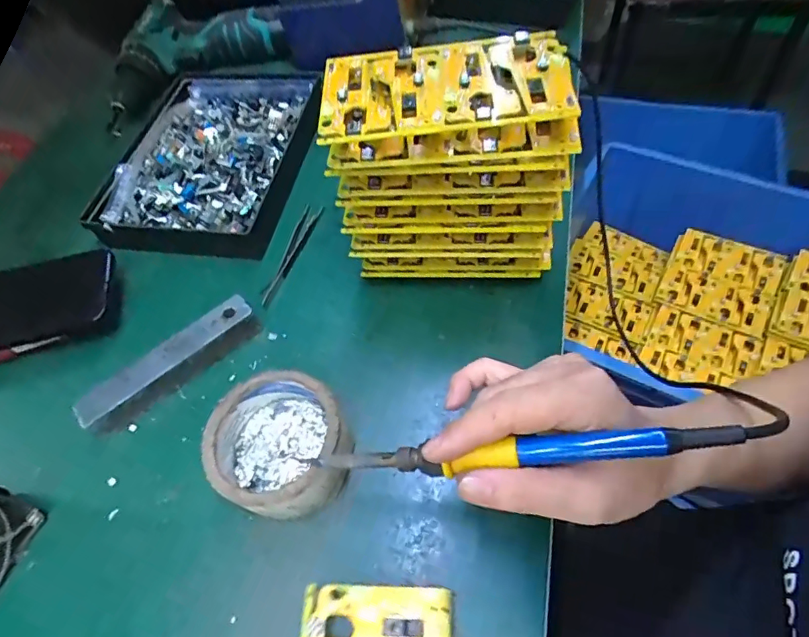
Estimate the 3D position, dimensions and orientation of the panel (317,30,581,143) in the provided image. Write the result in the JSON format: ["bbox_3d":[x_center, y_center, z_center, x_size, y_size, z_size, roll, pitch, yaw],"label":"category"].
[{"bbox_3d":[0.022,-0.134,0.284,0.143,0.014,0.079,-5,57,6],"label":"panel"}]

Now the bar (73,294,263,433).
[{"bbox_3d":[-0.174,0.034,0.371,0.136,0.028,0.024,-37,60,-15],"label":"bar"}]

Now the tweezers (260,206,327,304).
[{"bbox_3d":[-0.099,-0.058,0.430,0.019,0.006,0.108,12,60,15],"label":"tweezers"}]

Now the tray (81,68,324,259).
[{"bbox_3d":[-0.189,-0.171,0.496,0.175,0.028,0.240,5,59,11],"label":"tray"}]

